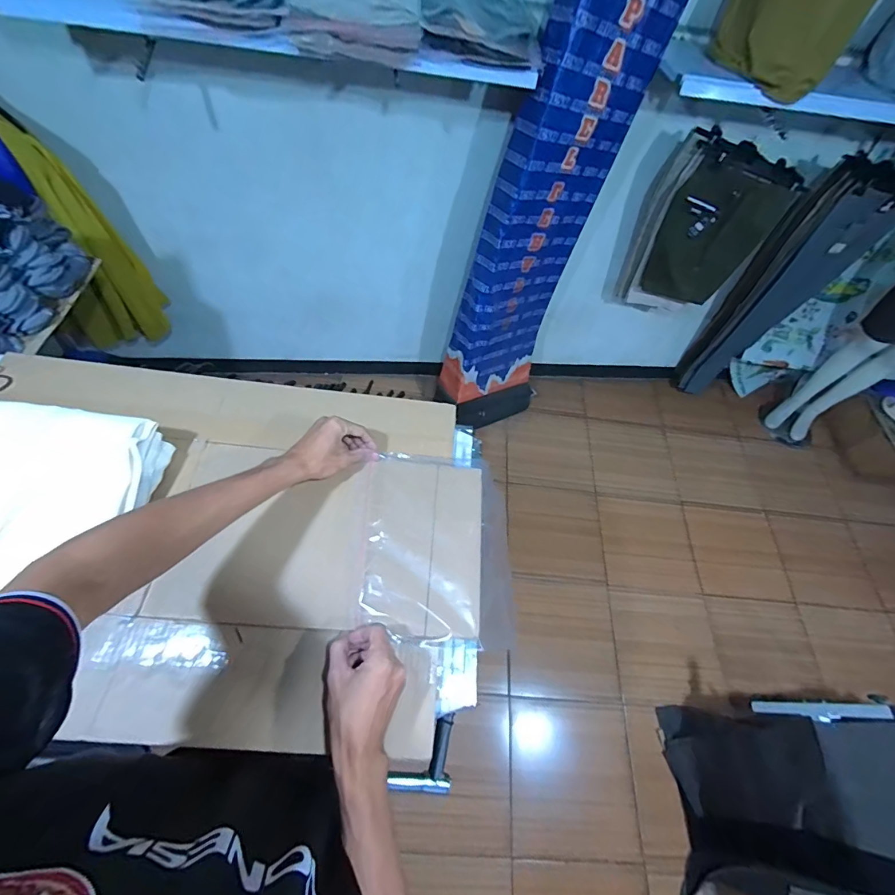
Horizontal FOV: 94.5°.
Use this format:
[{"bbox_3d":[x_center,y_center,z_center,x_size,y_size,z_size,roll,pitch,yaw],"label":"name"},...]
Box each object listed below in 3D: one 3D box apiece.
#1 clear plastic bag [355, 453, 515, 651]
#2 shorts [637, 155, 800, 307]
[{"bbox_3d":[-0.012,0.136,0.607,0.207,0.031,0.269,5,59,-5],"label":"clear plastic bag"},{"bbox_3d":[0.887,-0.703,1.424,0.308,0.423,0.052,24,59,5],"label":"shorts"}]

